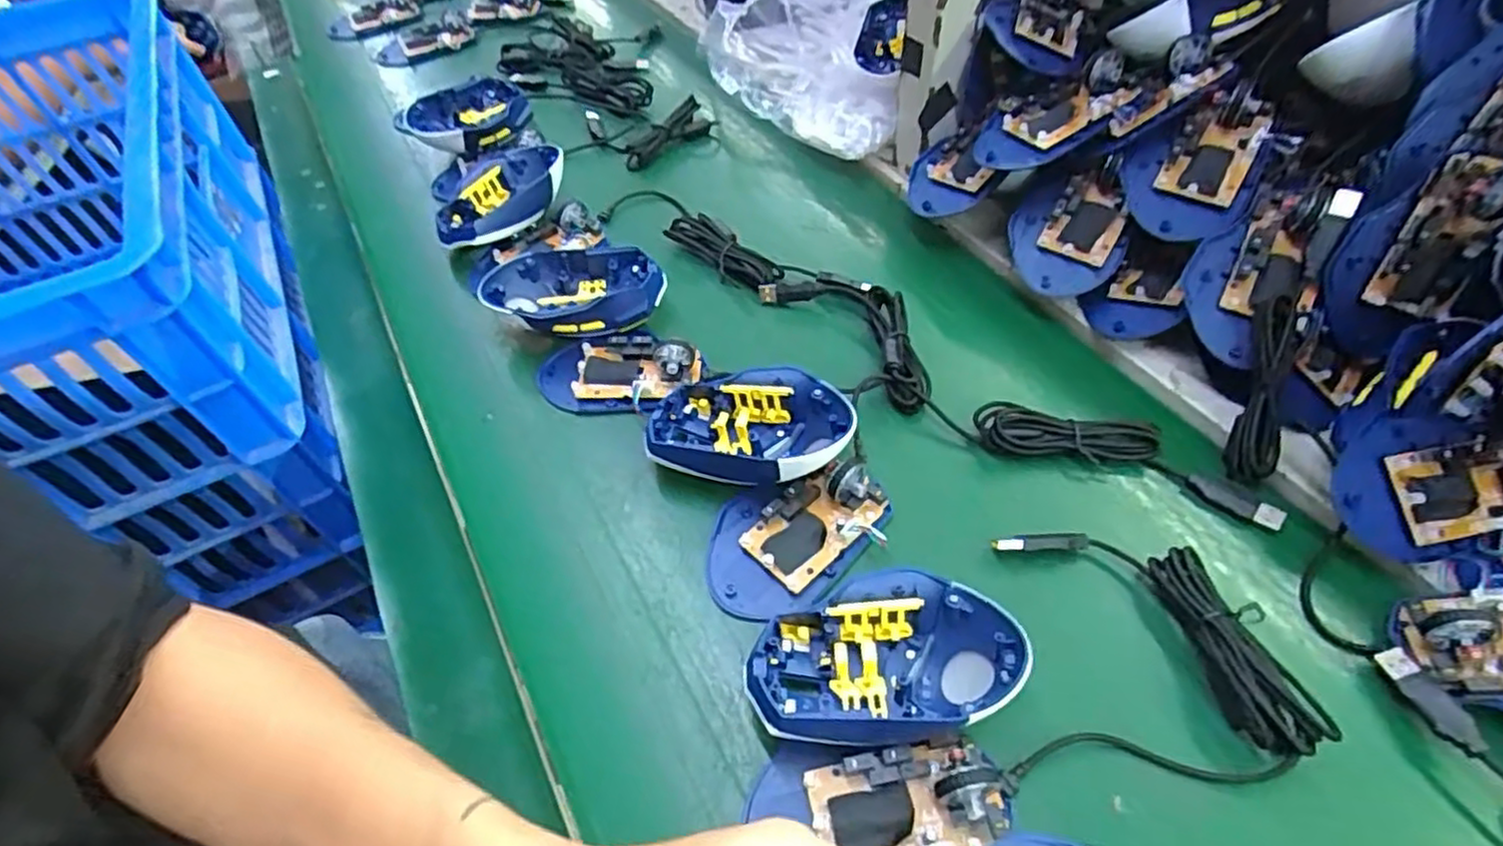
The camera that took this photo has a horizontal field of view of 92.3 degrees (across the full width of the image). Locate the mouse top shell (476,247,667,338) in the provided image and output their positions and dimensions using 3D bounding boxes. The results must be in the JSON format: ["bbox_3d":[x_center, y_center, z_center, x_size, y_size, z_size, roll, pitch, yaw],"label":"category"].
[{"bbox_3d":[-0.122,-0.088,0.507,0.119,0.037,0.071,-12,50,-5],"label":"mouse top shell"}]

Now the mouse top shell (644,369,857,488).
[{"bbox_3d":[0.000,0.003,0.423,0.118,0.038,0.075,9,52,12],"label":"mouse top shell"}]

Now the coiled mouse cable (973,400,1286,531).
[{"bbox_3d":[0.210,0.017,0.409,0.160,0.017,0.032,17,54,18],"label":"coiled mouse cable"}]

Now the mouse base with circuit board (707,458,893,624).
[{"bbox_3d":[0.020,0.056,0.388,0.071,0.025,0.101,34,60,28],"label":"mouse base with circuit board"}]

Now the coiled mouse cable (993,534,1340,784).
[{"bbox_3d":[0.180,0.103,0.337,0.121,0.020,0.113,0,50,5],"label":"coiled mouse cable"}]

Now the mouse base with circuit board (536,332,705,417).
[{"bbox_3d":[-0.089,-0.036,0.471,0.107,0.028,0.058,1,51,6],"label":"mouse base with circuit board"}]

